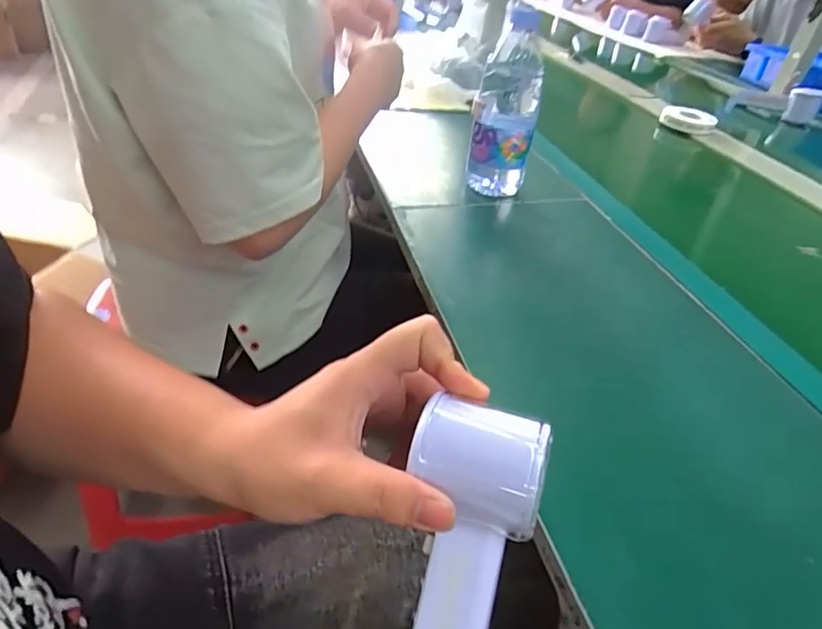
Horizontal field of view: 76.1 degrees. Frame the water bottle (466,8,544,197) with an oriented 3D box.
[{"bbox_3d":[0.109,-0.232,0.602,0.071,0.186,0.062,12,38,6],"label":"water bottle"}]

